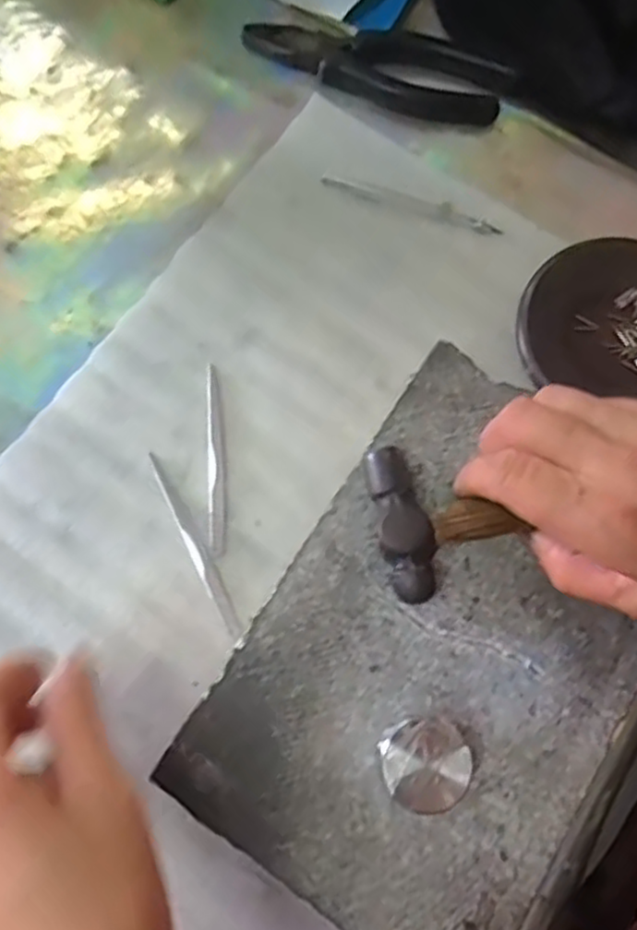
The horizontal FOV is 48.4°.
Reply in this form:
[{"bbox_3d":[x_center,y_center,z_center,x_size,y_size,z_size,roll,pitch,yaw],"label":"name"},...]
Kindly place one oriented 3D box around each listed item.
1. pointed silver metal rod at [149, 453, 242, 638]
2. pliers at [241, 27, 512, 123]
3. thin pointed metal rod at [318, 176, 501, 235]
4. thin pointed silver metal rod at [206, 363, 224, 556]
[{"bbox_3d":[-0.063,0.039,0.356,0.009,0.004,0.100,-26,75,-8],"label":"pointed silver metal rod"},{"bbox_3d":[0.037,-0.244,0.429,0.160,0.013,0.055,15,74,4],"label":"pliers"},{"bbox_3d":[0.054,-0.152,0.411,0.106,0.004,0.009,18,74,5],"label":"thin pointed metal rod"},{"bbox_3d":[-0.054,-0.004,0.369,0.008,0.005,0.100,-3,73,-2],"label":"thin pointed silver metal rod"}]

